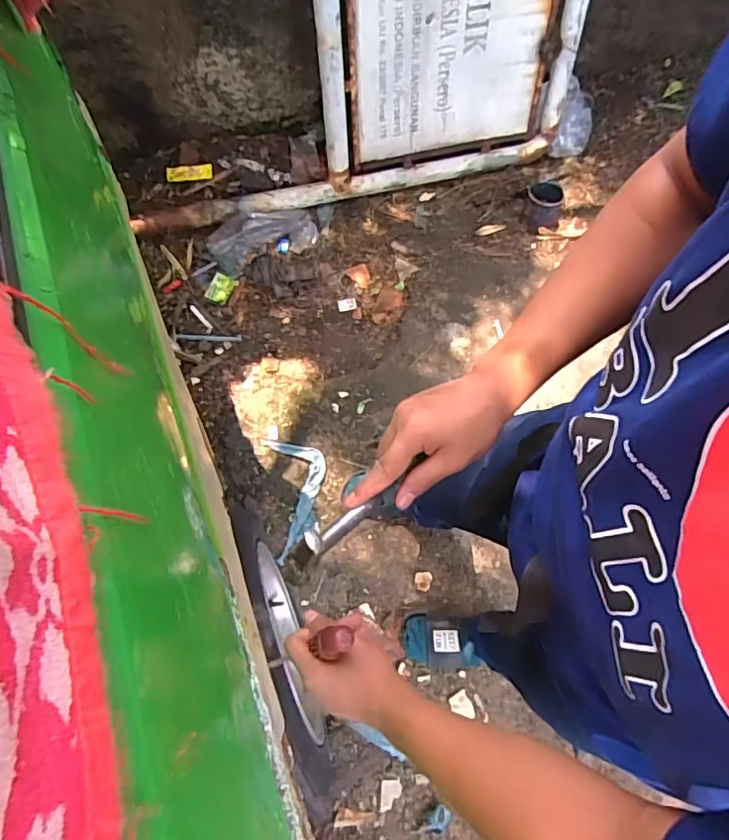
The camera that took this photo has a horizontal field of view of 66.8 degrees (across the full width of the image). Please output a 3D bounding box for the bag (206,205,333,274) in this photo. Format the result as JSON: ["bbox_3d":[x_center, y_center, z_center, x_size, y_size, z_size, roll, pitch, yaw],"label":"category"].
[{"bbox_3d":[-0.251,-0.513,1.525,0.357,0.093,0.110,-20,68,-10],"label":"bag"}]

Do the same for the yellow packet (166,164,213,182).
[{"bbox_3d":[-0.496,-0.700,1.562,0.128,0.039,0.012,-9,35,-7],"label":"yellow packet"}]

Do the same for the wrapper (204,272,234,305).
[{"bbox_3d":[-0.393,-0.357,1.508,0.064,0.012,0.083,21,81,-3],"label":"wrapper"}]

